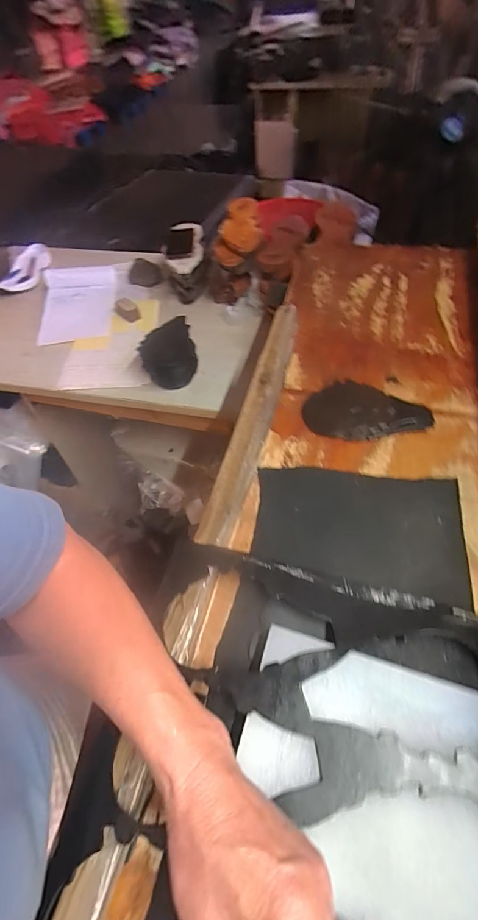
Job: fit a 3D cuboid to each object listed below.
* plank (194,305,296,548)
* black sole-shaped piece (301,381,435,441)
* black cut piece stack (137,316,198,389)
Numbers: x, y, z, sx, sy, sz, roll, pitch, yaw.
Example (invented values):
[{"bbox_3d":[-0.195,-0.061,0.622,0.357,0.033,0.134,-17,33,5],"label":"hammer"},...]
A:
[{"bbox_3d":[0.028,-0.078,0.555,0.042,0.030,0.439,9,53,13],"label":"plank"},{"bbox_3d":[0.173,-0.063,0.535,0.164,0.022,0.090,11,53,14],"label":"black sole-shaped piece"},{"bbox_3d":[-0.143,-0.246,0.882,0.098,0.079,0.160,14,54,17],"label":"black cut piece stack"}]

